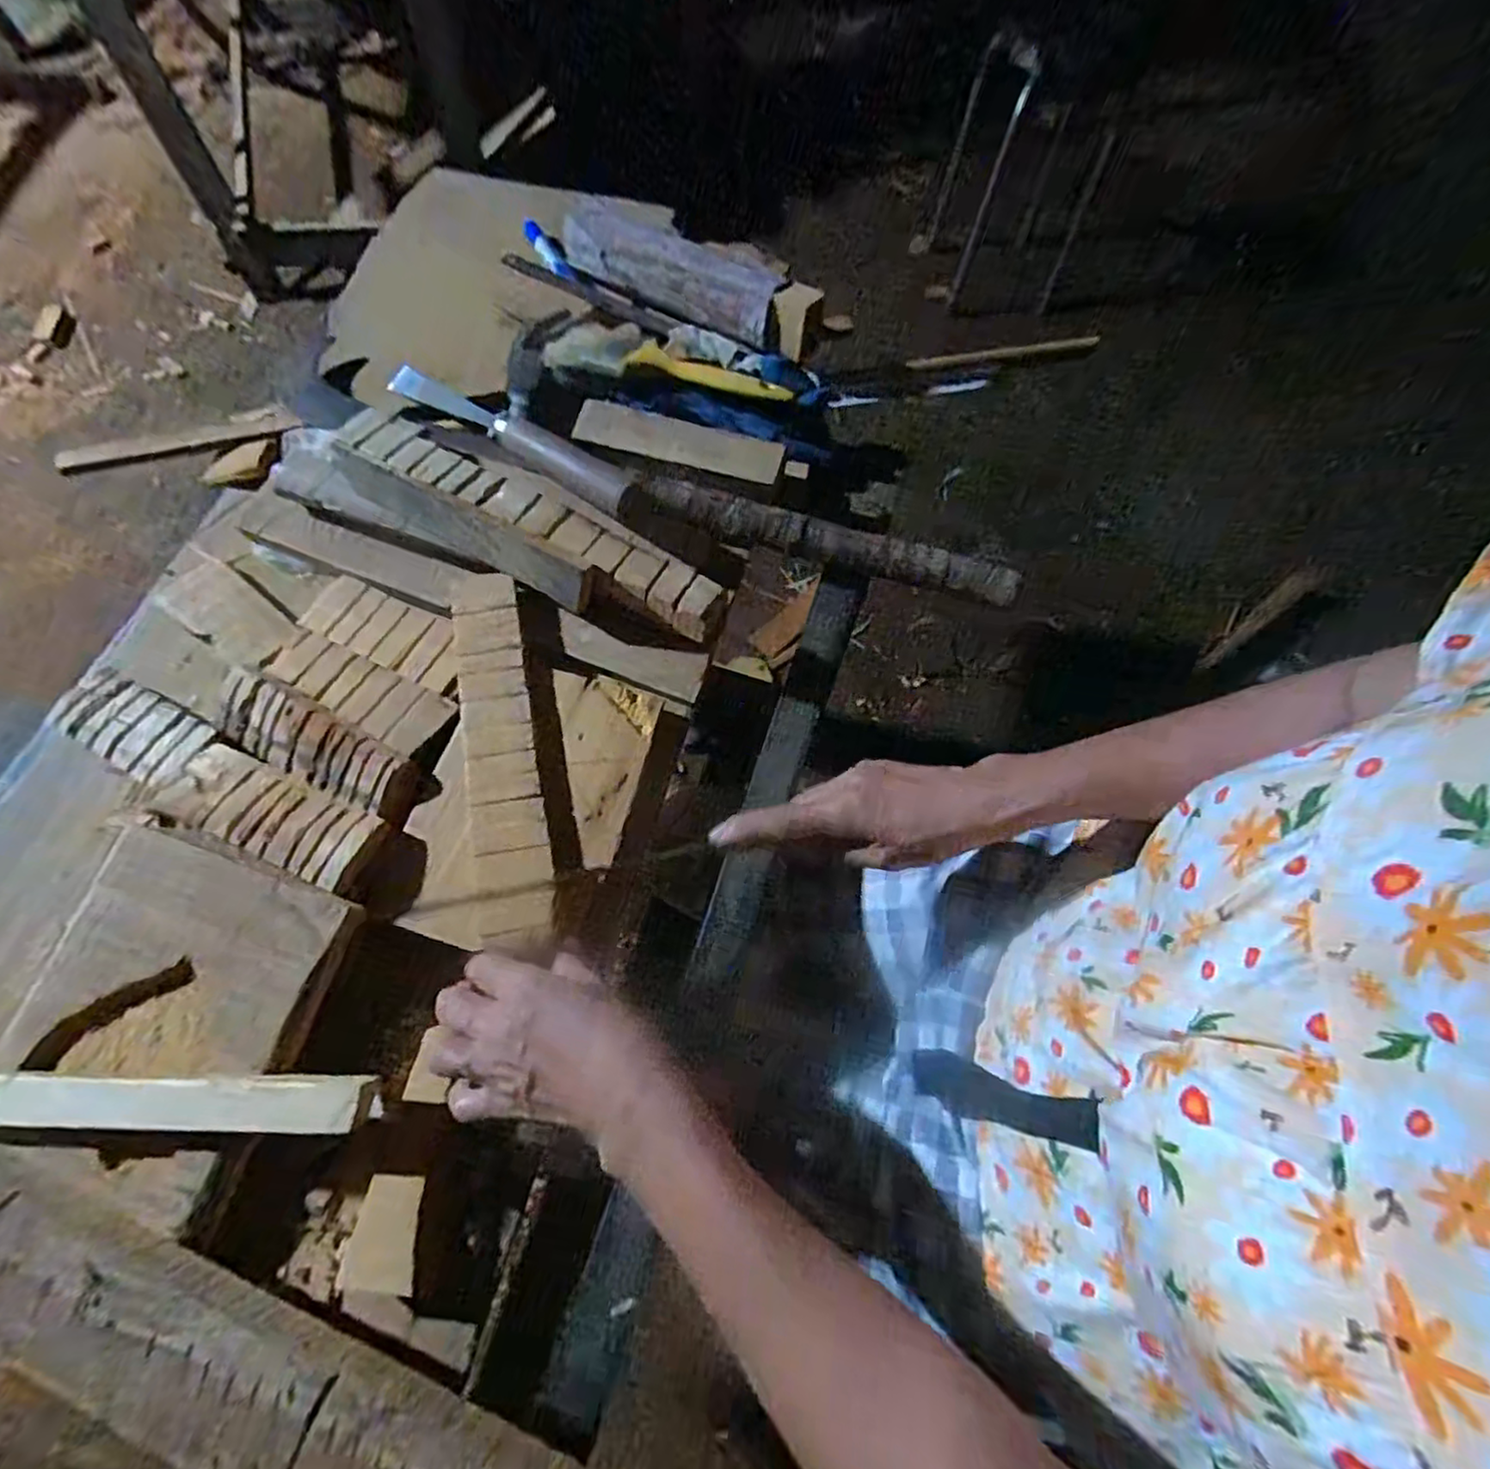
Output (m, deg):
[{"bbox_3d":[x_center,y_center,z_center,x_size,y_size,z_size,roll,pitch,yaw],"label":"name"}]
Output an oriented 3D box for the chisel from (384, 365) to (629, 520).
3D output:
[{"bbox_3d":[-0.191,-0.239,0.529,0.244,0.035,0.026,33,69,11],"label":"chisel"}]

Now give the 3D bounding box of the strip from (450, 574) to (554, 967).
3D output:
[{"bbox_3d":[-0.159,0.009,0.439,0.046,0.016,0.259,-11,68,-8],"label":"strip"}]

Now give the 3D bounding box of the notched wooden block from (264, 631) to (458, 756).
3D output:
[{"bbox_3d":[-0.261,-0.031,0.457,0.130,0.014,0.045,27,68,8],"label":"notched wooden block"}]

